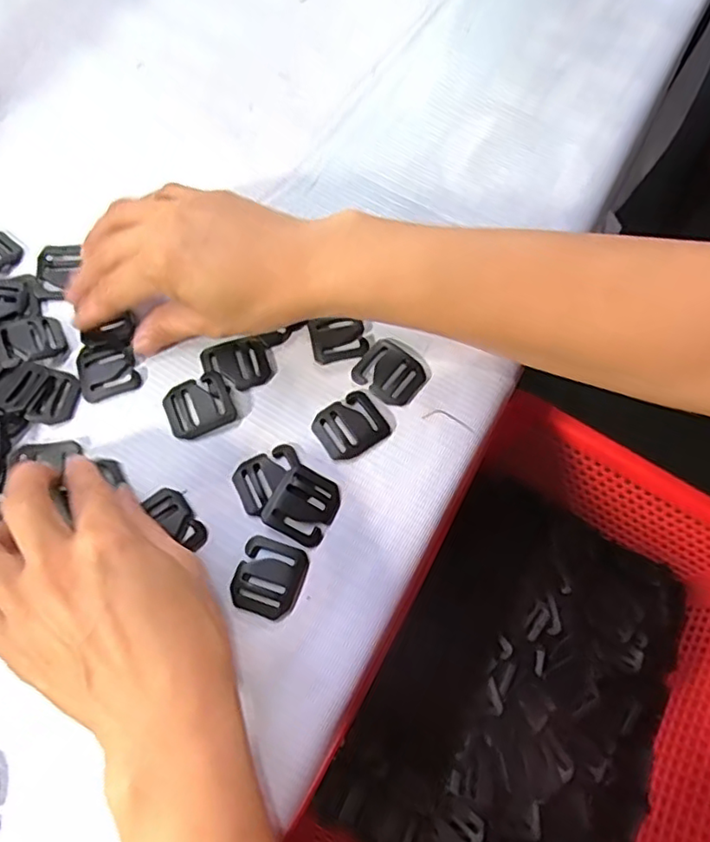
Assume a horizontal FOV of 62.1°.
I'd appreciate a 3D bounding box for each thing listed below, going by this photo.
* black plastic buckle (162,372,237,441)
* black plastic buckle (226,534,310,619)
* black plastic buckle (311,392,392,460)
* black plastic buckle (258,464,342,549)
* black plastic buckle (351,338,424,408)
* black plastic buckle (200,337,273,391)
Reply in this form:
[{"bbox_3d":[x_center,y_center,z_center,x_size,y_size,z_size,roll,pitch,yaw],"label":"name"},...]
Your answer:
[{"bbox_3d":[-0.083,-0.008,0.315,0.034,0.006,0.032,-18,71,-7],"label":"black plastic buckle"},{"bbox_3d":[-0.042,0.076,0.285,0.032,0.004,0.034,18,70,6],"label":"black plastic buckle"},{"bbox_3d":[-0.002,0.003,0.312,0.037,0.004,0.031,-34,74,-13],"label":"black plastic buckle"},{"bbox_3d":[-0.026,0.042,0.295,0.032,0.009,0.035,27,71,9],"label":"black plastic buckle"},{"bbox_3d":[0.019,-0.027,0.323,0.037,0.004,0.031,34,72,11],"label":"black plastic buckle"},{"bbox_3d":[-0.065,-0.031,0.324,0.036,0.004,0.029,-16,70,-7],"label":"black plastic buckle"}]

